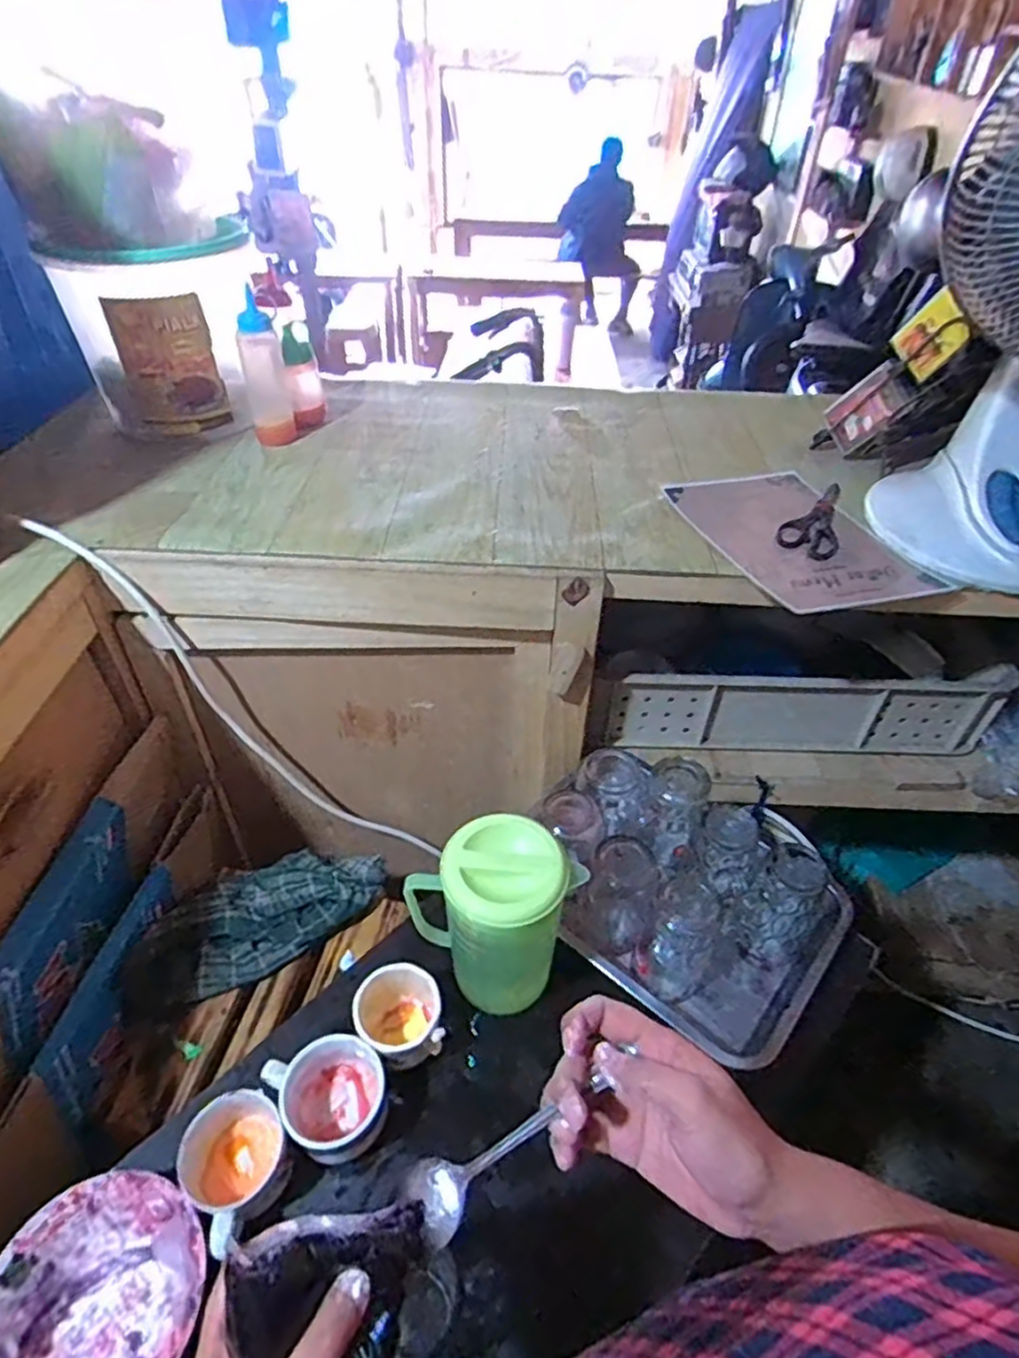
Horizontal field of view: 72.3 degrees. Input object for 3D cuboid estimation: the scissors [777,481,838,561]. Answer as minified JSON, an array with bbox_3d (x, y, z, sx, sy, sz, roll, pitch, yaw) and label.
[{"bbox_3d":[0.382,-0.197,0.854,0.067,0.007,0.184,25,46,24],"label":"scissors"}]

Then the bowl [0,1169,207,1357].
[{"bbox_3d":[-0.298,0.455,0.505,0.144,0.053,0.150,2,44,-2],"label":"bowl"}]

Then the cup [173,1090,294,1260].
[{"bbox_3d":[-0.220,0.392,0.568,0.080,0.064,0.101,-33,54,-32],"label":"cup"}]

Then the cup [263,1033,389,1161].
[{"bbox_3d":[-0.152,0.360,0.605,0.084,0.061,0.084,2,44,-2],"label":"cup"}]

